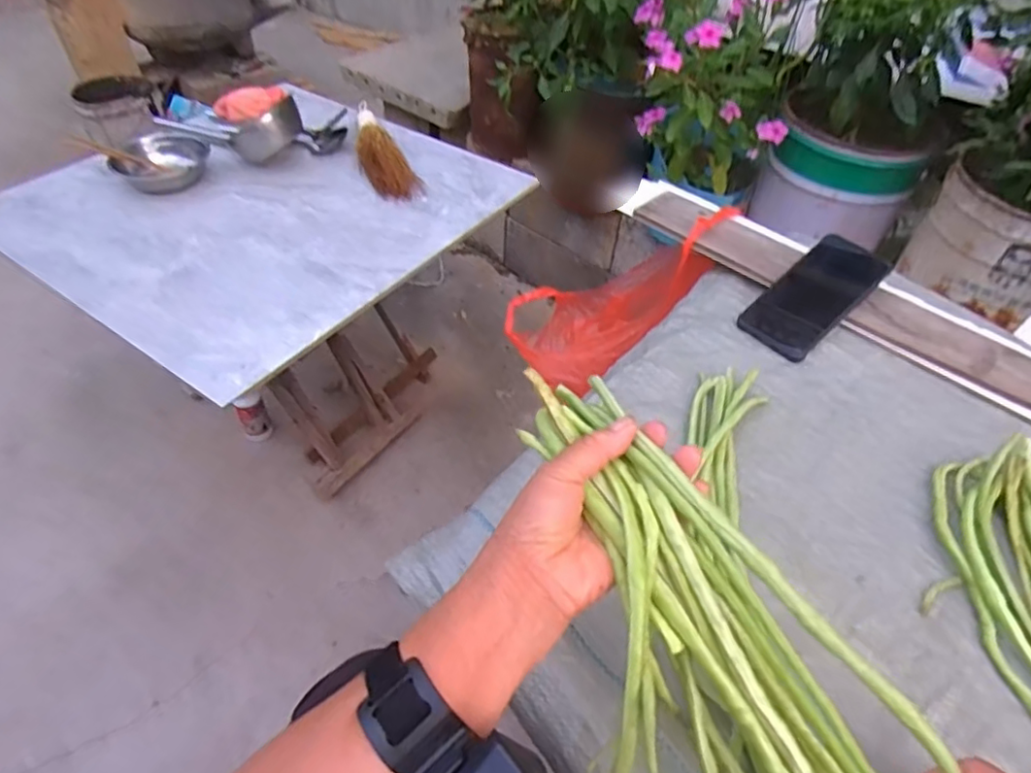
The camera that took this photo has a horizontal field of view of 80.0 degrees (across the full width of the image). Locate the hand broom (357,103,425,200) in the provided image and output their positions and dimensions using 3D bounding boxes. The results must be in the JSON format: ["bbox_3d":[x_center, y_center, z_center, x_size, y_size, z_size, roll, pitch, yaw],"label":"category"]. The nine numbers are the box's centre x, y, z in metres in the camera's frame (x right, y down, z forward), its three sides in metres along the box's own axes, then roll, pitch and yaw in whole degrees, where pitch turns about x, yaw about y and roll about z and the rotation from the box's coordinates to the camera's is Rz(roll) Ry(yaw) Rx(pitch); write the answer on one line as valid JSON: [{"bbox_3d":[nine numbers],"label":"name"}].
[{"bbox_3d":[-0.295,-0.511,1.318,0.104,0.054,0.354,-16,49,-19],"label":"hand broom"}]

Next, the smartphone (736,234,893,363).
[{"bbox_3d":[0.321,-0.097,0.665,0.160,0.017,0.080,-41,58,-9],"label":"smartphone"}]

